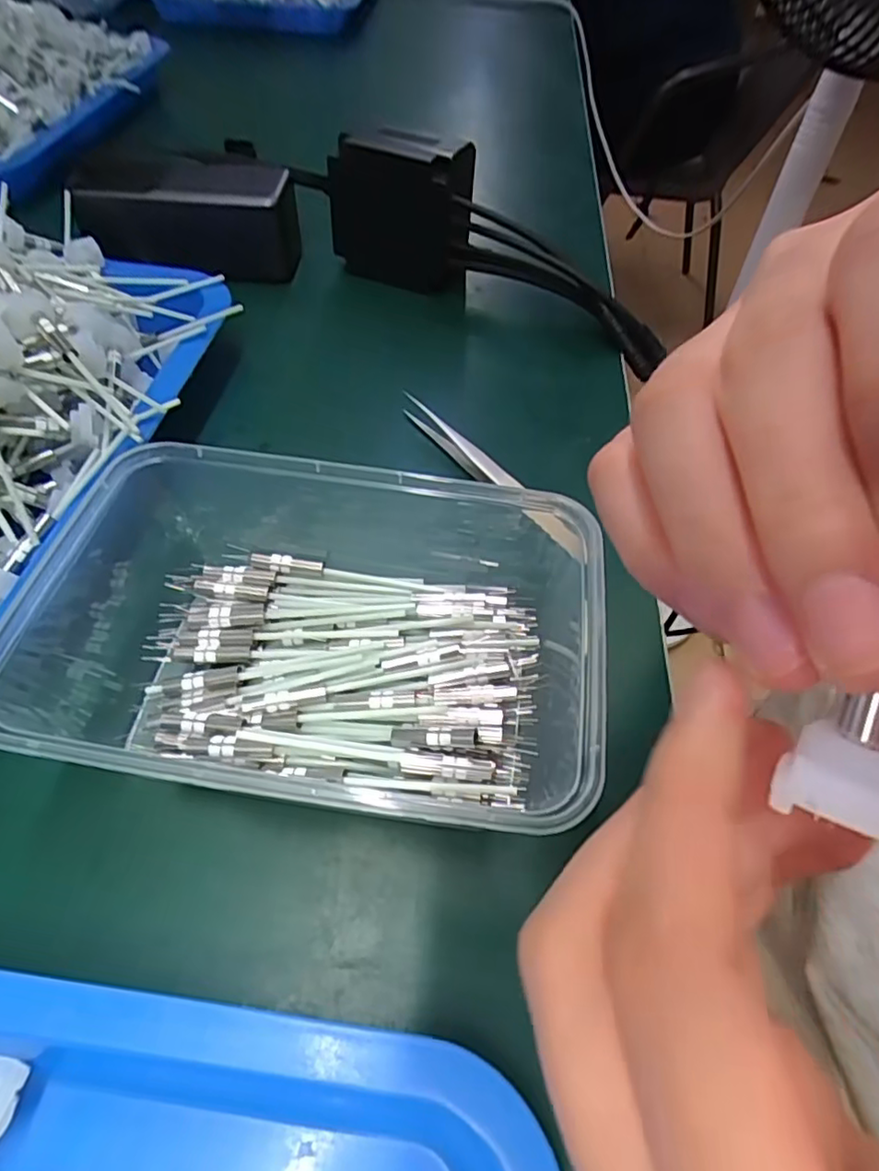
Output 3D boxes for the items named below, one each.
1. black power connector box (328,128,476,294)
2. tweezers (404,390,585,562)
[{"bbox_3d":[-0.023,-0.225,0.379,0.085,0.084,0.033,12,53,5],"label":"black power connector box"},{"bbox_3d":[0.021,-0.056,0.303,0.113,0.017,0.010,40,60,23],"label":"tweezers"}]

